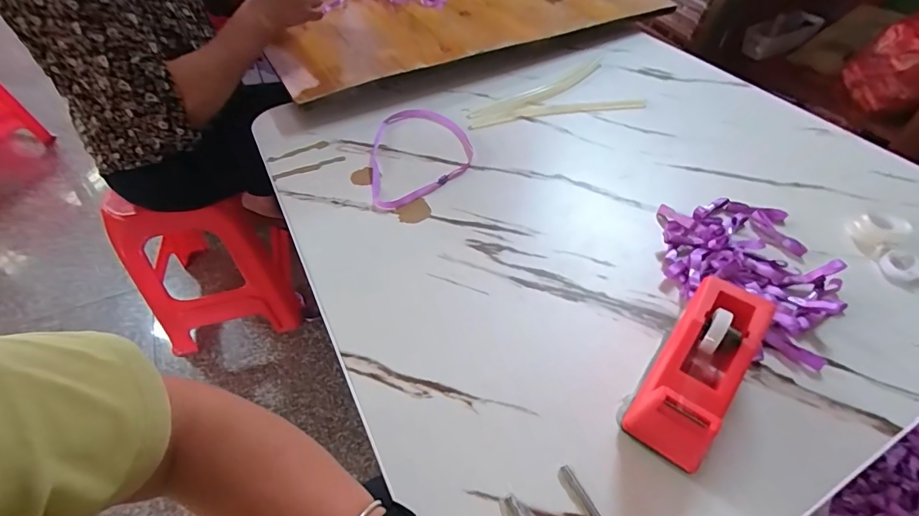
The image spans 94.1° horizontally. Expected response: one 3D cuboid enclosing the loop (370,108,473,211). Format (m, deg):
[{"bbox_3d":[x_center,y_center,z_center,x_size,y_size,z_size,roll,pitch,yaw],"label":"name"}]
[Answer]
[{"bbox_3d":[-0.056,-0.159,0.622,0.147,0.014,0.231,-7,49,-6],"label":"loop"}]

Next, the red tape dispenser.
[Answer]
[{"bbox_3d":[0.202,0.092,0.360,0.065,0.072,0.153,30,55,24],"label":"red tape dispenser"}]

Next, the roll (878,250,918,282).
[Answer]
[{"bbox_3d":[0.487,0.009,0.472,0.035,0.020,0.035,0,48,0],"label":"roll"}]

